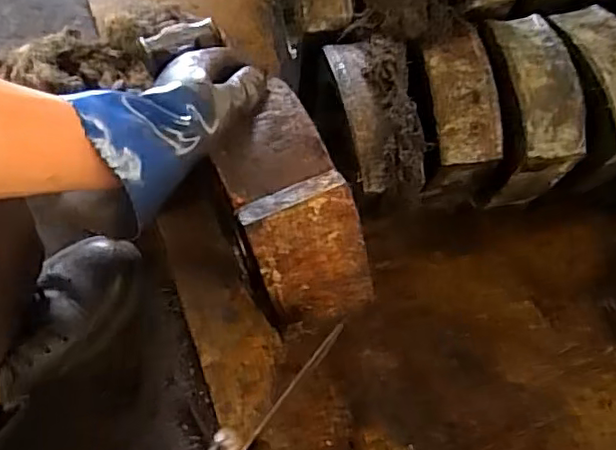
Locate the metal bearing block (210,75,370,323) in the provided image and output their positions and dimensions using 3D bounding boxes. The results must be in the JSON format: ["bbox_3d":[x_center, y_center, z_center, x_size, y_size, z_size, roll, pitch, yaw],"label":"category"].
[{"bbox_3d":[-0.013,-0.014,0.482,0.085,0.064,0.195,-21,93,-7],"label":"metal bearing block"}]

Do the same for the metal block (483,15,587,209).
[{"bbox_3d":[0.218,-0.119,0.624,0.075,0.128,0.163,-3,71,-5],"label":"metal block"}]

